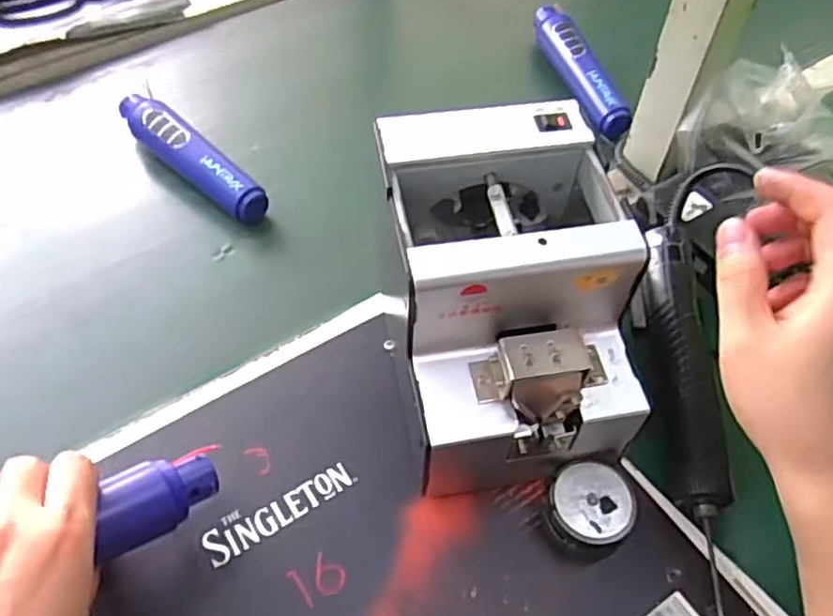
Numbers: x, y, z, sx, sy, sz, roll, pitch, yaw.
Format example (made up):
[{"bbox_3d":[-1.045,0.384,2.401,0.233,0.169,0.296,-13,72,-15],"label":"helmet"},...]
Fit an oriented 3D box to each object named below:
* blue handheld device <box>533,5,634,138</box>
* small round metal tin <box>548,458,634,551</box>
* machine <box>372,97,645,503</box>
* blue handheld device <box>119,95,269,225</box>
[{"bbox_3d":[0.151,-0.228,0.658,0.030,0.039,0.191,-12,55,-9],"label":"blue handheld device"},{"bbox_3d":[0.101,0.116,0.405,0.046,0.034,0.045,0,54,0],"label":"small round metal tin"},{"bbox_3d":[0.050,-0.005,0.421,0.125,0.149,0.186,-8,54,-6],"label":"machine"},{"bbox_3d":[-0.190,-0.125,0.582,0.167,0.040,0.032,36,61,23],"label":"blue handheld device"}]

